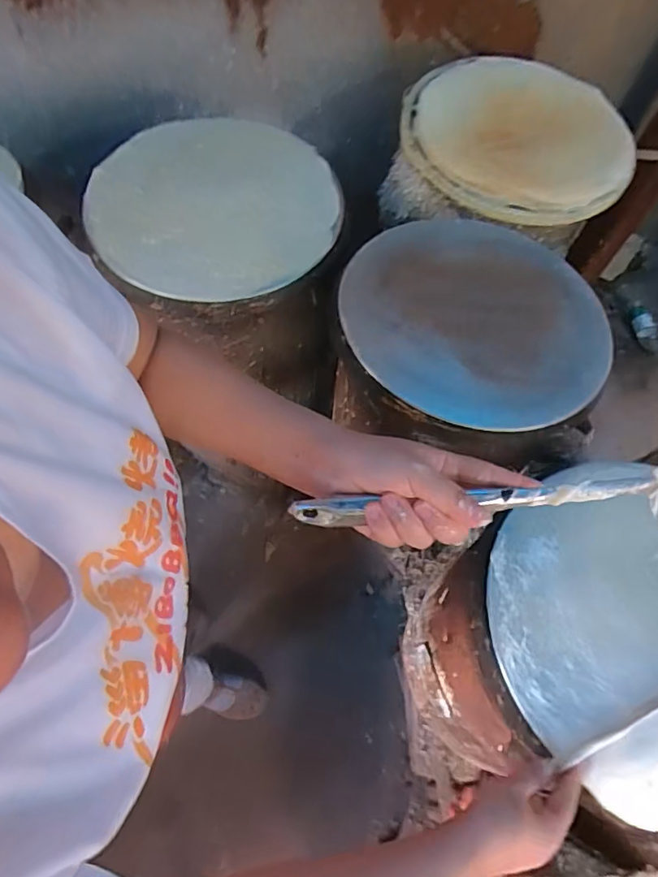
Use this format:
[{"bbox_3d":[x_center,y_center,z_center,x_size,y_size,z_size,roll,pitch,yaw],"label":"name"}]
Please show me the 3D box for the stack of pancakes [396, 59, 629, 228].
[{"bbox_3d":[0.330,-0.565,0.936,0.378,0.081,0.443,6,63,-3],"label":"stack of pancakes"}]

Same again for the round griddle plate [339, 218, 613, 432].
[{"bbox_3d":[0.197,-0.187,0.710,0.343,0.032,0.378,8,63,-2],"label":"round griddle plate"}]

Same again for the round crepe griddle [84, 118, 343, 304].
[{"bbox_3d":[-0.176,-0.378,0.802,0.369,0.027,0.414,-4,64,-8],"label":"round crepe griddle"}]

